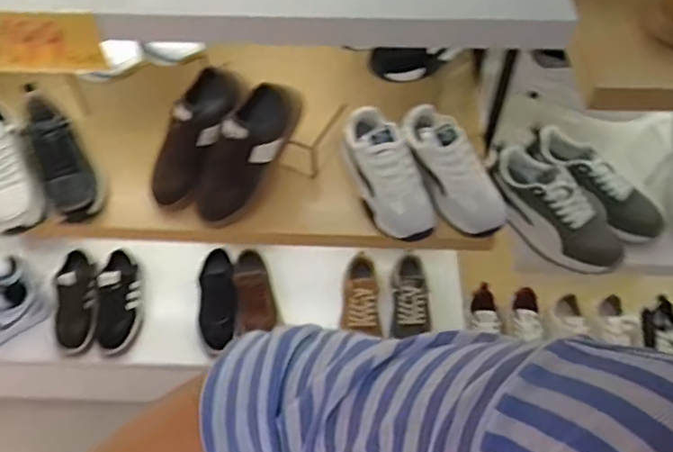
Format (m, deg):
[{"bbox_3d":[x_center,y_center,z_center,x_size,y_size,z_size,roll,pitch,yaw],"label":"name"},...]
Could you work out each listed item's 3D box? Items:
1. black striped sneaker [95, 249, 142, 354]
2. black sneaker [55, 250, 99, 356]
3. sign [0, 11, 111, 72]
[{"bbox_3d":[-0.516,0.173,1.392,0.094,0.085,0.242,-4,54,-3],"label":"black striped sneaker"},{"bbox_3d":[-0.616,0.177,1.392,0.108,0.078,0.248,-4,71,-3],"label":"black sneaker"},{"bbox_3d":[-0.360,-0.217,0.703,0.166,0.083,0.009,2,51,2],"label":"sign"}]

